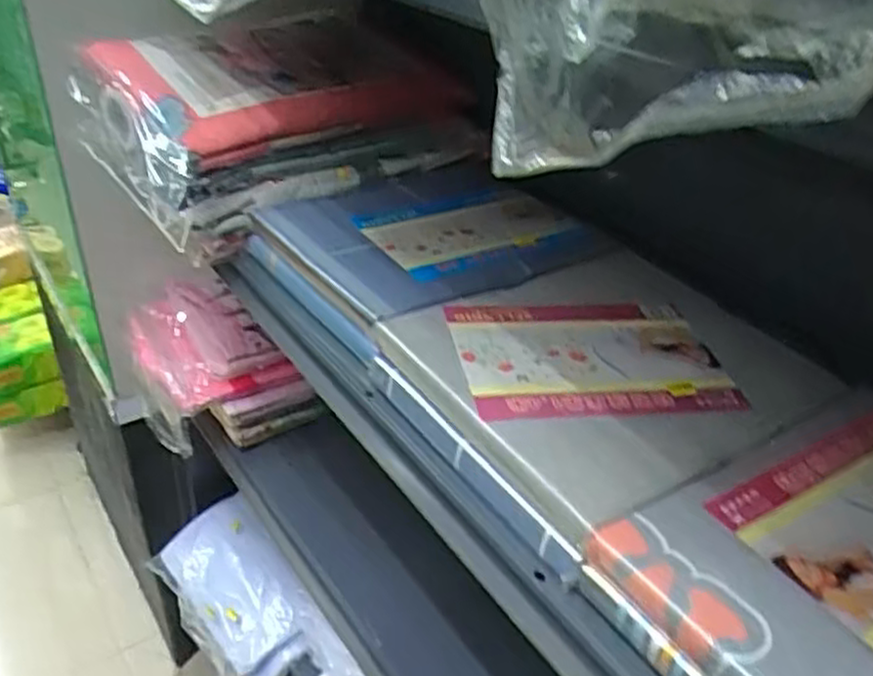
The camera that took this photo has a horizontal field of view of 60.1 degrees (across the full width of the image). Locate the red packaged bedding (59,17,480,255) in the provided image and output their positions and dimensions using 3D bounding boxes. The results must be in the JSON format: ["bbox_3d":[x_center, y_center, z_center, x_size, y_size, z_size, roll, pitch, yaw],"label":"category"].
[{"bbox_3d":[-0.185,-0.272,0.875,0.368,0.129,0.282,-21,41,-32],"label":"red packaged bedding"}]

